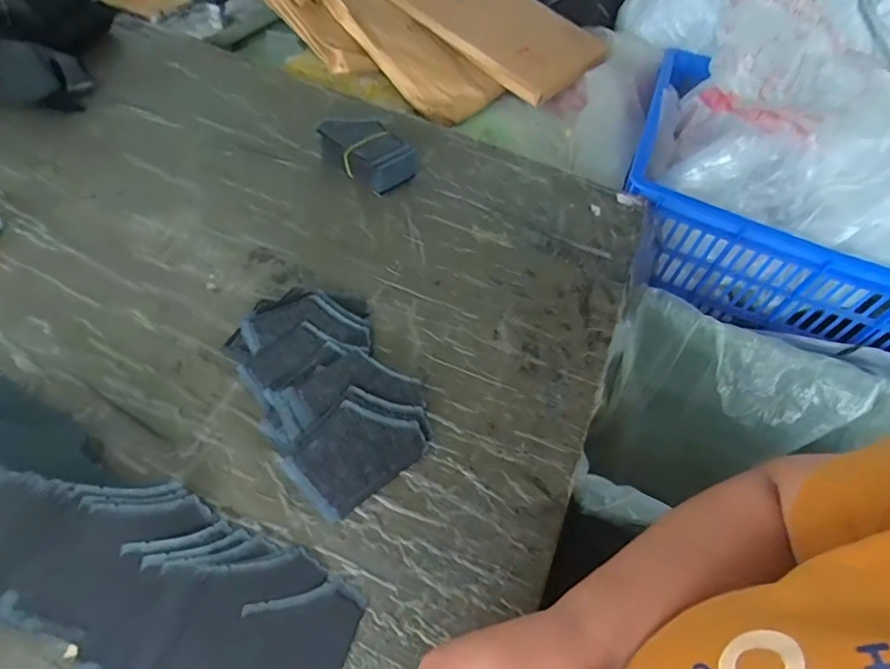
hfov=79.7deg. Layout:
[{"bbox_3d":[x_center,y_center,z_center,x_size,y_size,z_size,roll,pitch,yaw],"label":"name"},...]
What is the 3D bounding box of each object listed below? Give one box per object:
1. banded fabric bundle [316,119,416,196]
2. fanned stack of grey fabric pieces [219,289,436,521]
[{"bbox_3d":[-0.094,-0.227,0.667,0.130,0.048,0.077,34,55,18],"label":"banded fabric bundle"},{"bbox_3d":[-0.106,0.039,0.489,0.136,0.033,0.231,-23,58,-25],"label":"fanned stack of grey fabric pieces"}]

